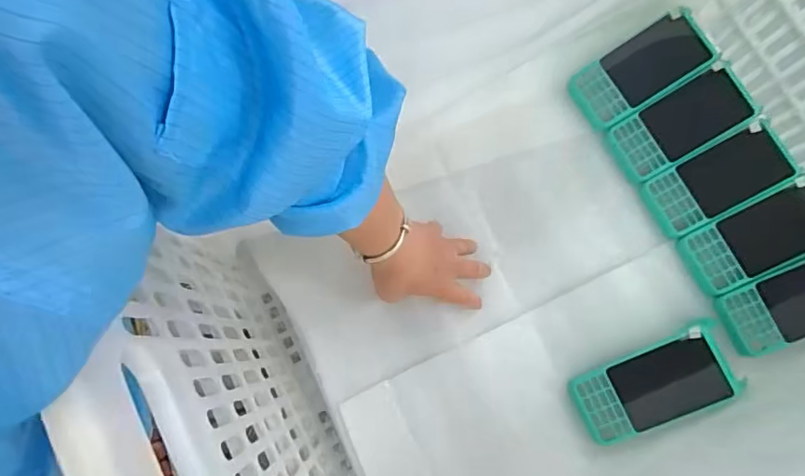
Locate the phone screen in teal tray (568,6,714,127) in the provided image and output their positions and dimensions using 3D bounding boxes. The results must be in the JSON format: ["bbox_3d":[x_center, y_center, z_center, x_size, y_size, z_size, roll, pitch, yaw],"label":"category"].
[{"bbox_3d":[0.269,-0.191,0.621,0.150,0.016,0.073,-33,81,8],"label":"phone screen in teal tray"}]

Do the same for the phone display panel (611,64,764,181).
[{"bbox_3d":[0.313,-0.129,0.614,0.151,0.013,0.072,-31,81,7],"label":"phone display panel"}]

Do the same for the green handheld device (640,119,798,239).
[{"bbox_3d":[0.349,-0.065,0.608,0.154,0.013,0.074,-29,80,5],"label":"green handheld device"}]

